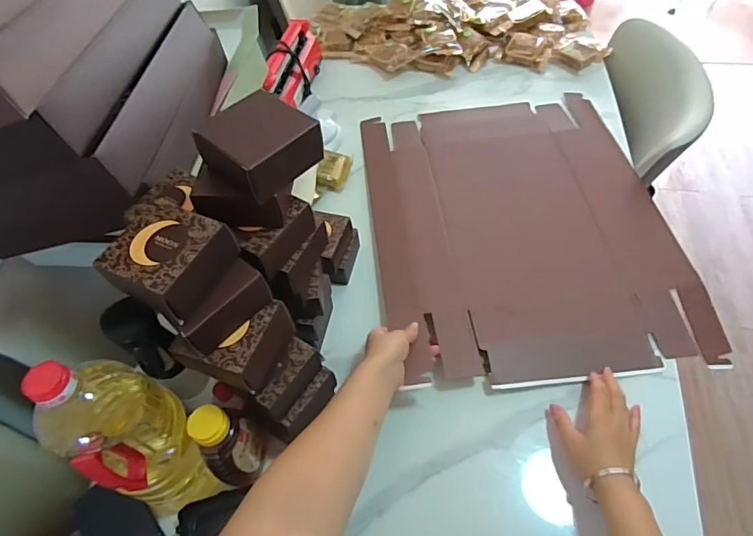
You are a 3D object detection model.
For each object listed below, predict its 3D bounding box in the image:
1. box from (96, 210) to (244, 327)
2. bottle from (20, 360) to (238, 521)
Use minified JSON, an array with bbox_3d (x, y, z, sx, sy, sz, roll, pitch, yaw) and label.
[{"bbox_3d":[-0.198,-0.004,0.444,0.096,0.057,0.094,16,57,16],"label":"box"},{"bbox_3d":[-0.258,0.171,0.495,0.091,0.278,0.110,-25,56,-13],"label":"bottle"}]

